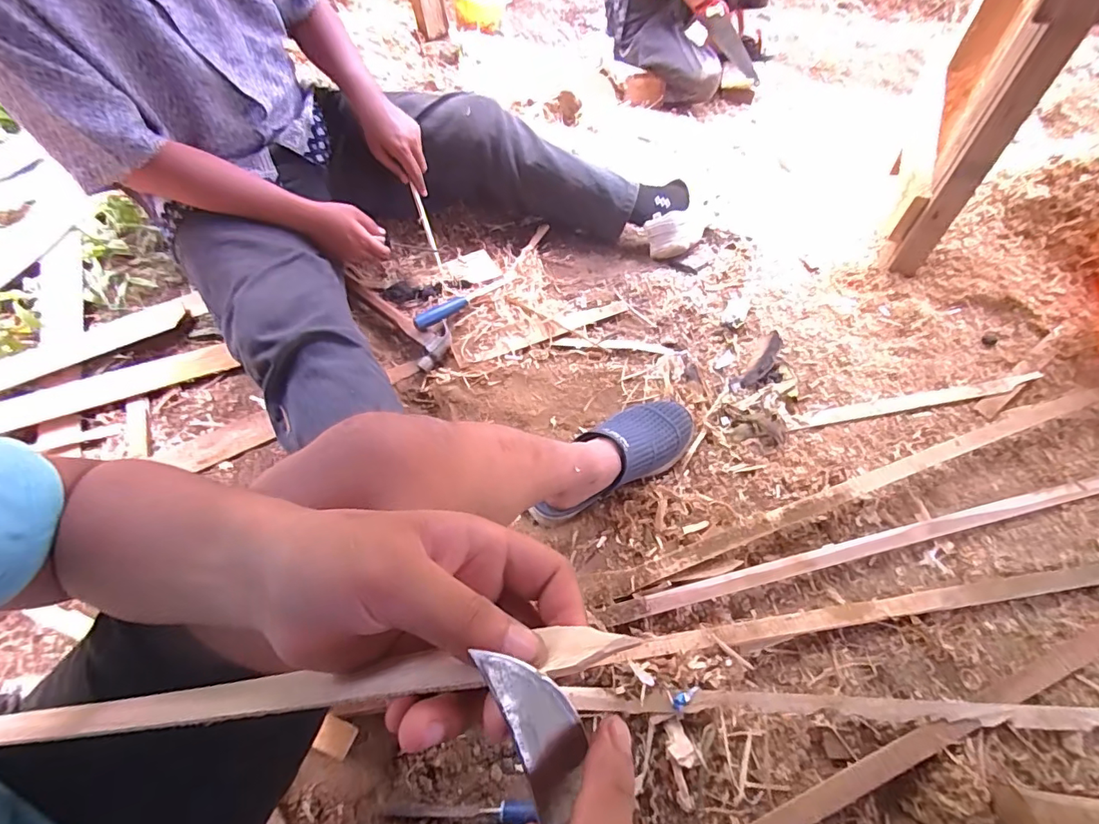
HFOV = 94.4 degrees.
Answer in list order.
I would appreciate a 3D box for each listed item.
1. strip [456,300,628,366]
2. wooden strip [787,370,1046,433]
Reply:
[{"bbox_3d":[-0.009,-0.144,0.899,0.314,0.009,0.042,-19,57,-10],"label":"strip"},{"bbox_3d":[0.554,-0.016,0.775,0.388,0.013,0.027,-9,55,-3],"label":"wooden strip"}]

